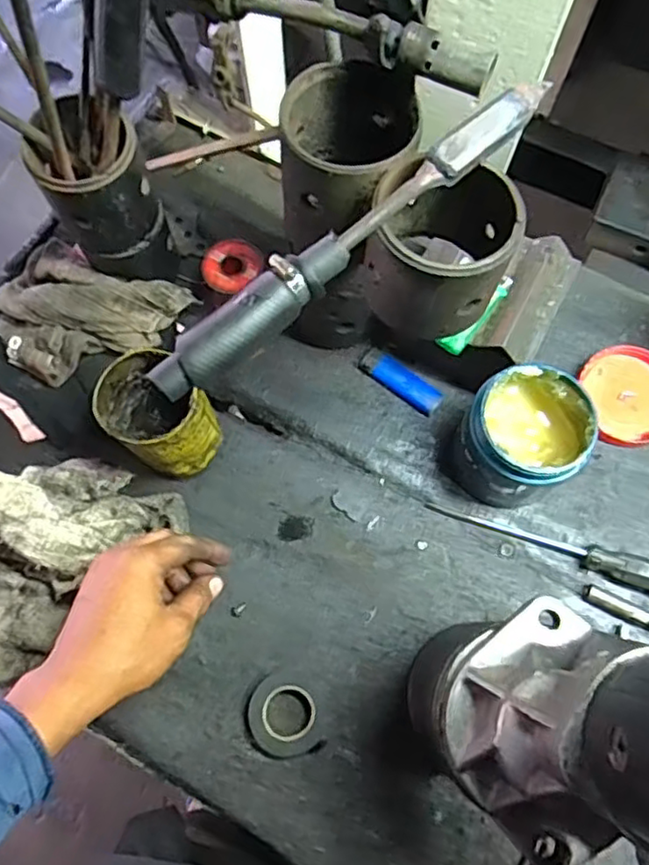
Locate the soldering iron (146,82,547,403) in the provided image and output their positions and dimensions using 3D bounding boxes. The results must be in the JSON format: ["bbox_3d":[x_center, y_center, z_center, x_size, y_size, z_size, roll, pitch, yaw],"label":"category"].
[{"bbox_3d":[0.018,-0.111,0.352,0.270,0.030,0.024,-39,75,-13],"label":"soldering iron"}]

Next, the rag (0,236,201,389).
[{"bbox_3d":[-0.219,-0.099,0.571,0.171,0.067,0.112,15,71,5],"label":"rag"}]

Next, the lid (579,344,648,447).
[{"bbox_3d":[0.276,-0.035,0.569,0.080,0.011,0.089,-14,71,-5],"label":"lid"}]

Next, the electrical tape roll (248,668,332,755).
[{"bbox_3d":[-0.026,0.216,0.487,0.061,0.014,0.059,0,70,0],"label":"electrical tape roll"}]

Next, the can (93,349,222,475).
[{"bbox_3d":[-0.131,-0.006,0.514,0.068,0.115,0.072,0,70,0],"label":"can"}]

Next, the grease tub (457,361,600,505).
[{"bbox_3d":[0.153,0.006,0.506,0.084,0.097,0.087,0,70,0],"label":"grease tub"}]

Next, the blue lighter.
[{"bbox_3d":[0.069,-0.047,0.572,0.081,0.009,0.025,35,74,12],"label":"blue lighter"}]

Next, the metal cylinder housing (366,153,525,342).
[{"bbox_3d":[0.074,-0.120,0.400,0.085,0.075,0.098,29,72,10],"label":"metal cylinder housing"}]

